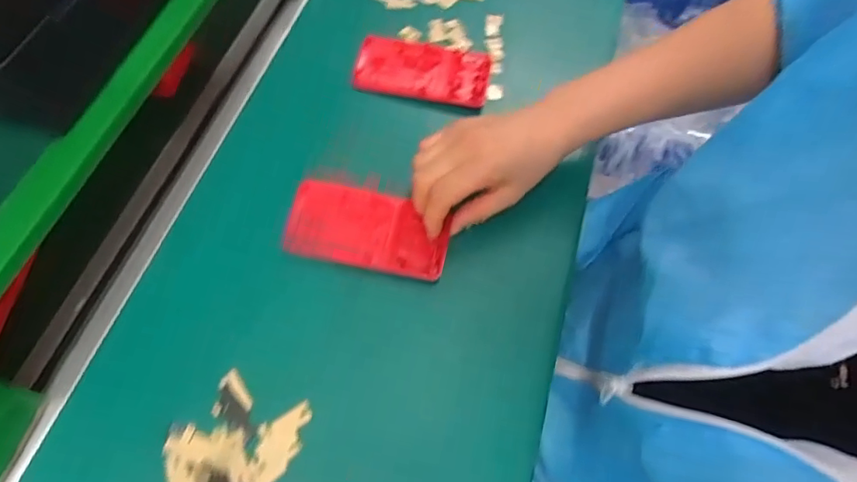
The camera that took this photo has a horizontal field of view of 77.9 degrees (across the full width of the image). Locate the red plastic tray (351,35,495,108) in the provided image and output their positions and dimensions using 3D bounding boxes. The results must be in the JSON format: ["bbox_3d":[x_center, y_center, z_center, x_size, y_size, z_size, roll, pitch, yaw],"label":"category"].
[{"bbox_3d":[-0.005,-0.155,0.483,0.119,0.016,0.066,5,63,-1],"label":"red plastic tray"}]

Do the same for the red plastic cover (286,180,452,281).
[{"bbox_3d":[-0.046,-0.009,0.404,0.120,0.012,0.061,10,63,1],"label":"red plastic cover"}]

